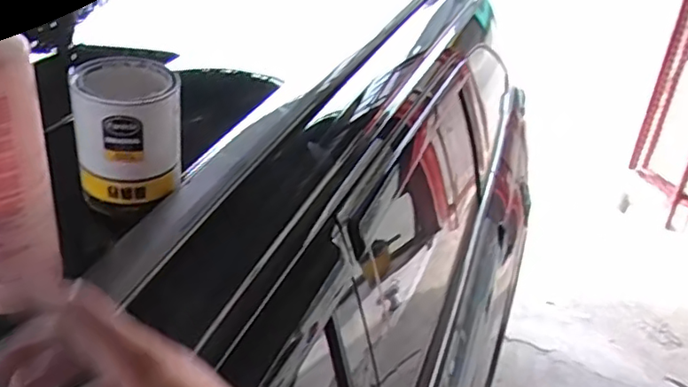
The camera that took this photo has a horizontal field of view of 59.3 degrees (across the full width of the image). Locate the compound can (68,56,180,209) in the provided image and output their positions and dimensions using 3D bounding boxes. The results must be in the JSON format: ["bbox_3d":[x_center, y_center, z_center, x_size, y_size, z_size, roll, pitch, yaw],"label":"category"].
[{"bbox_3d":[-0.214,-0.058,0.604,0.100,0.127,0.092,-6,32,-19],"label":"compound can"}]

